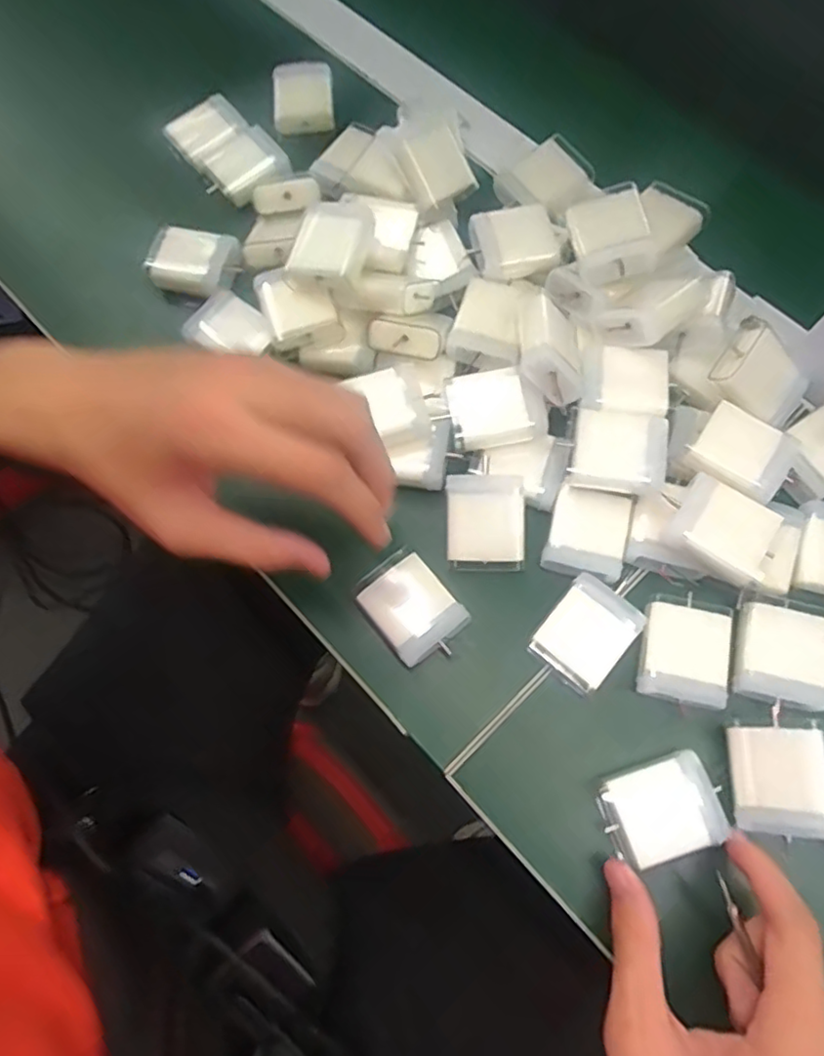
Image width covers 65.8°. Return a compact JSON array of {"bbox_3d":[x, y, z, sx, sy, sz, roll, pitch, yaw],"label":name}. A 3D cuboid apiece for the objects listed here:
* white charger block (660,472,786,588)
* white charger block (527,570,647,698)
[{"bbox_3d":[0.158,0.003,0.330,0.048,0.025,0.042,33,76,12],"label":"white charger block"},{"bbox_3d":[0.091,0.056,0.334,0.041,0.016,0.052,37,77,13],"label":"white charger block"}]

